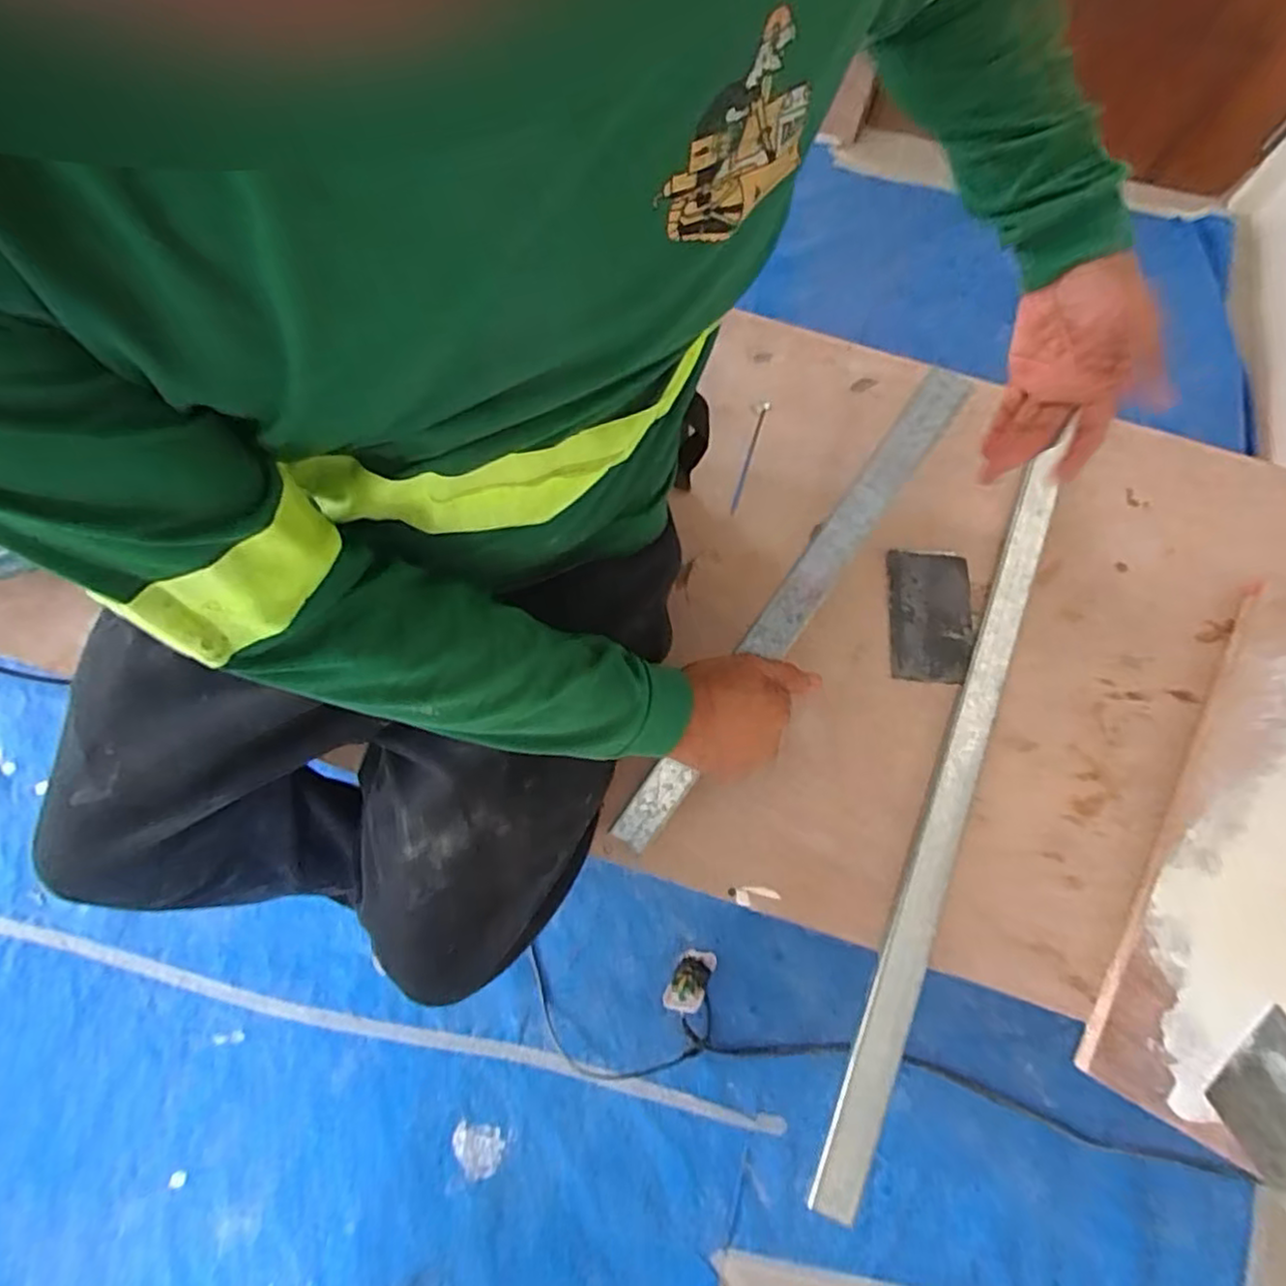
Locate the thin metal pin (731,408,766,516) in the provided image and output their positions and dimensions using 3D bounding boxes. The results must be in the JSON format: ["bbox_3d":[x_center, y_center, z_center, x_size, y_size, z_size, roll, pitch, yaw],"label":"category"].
[{"bbox_3d":[0.111,-0.192,0.729,0.006,0.012,0.123,18,74,3],"label":"thin metal pin"}]

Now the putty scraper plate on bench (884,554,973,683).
[{"bbox_3d":[0.283,-0.027,0.676,0.080,0.006,0.133,4,73,-1],"label":"putty scraper plate on bench"}]

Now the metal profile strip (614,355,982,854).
[{"bbox_3d":[0.118,-0.021,0.580,0.036,0.018,0.467,36,96,13],"label":"metal profile strip"}]

